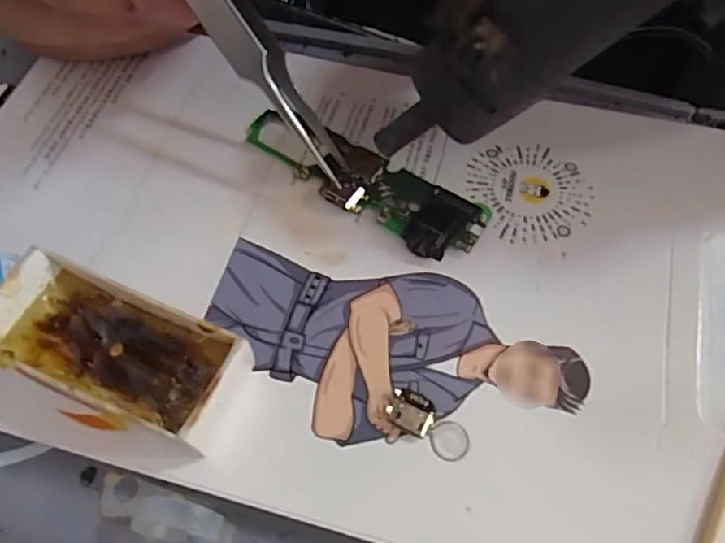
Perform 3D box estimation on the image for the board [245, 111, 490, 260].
[{"bbox_3d":[-0.001,-0.023,0.135,0.064,0.005,0.019,31,65,15],"label":"board"}]

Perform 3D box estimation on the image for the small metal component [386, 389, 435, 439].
[{"bbox_3d":[0.010,0.028,0.110,0.009,0.004,0.008,25,64,12],"label":"small metal component"}]

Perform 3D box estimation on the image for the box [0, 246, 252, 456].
[{"bbox_3d":[-0.046,0.016,0.107,0.046,0.022,0.021,21,63,10],"label":"box"}]

